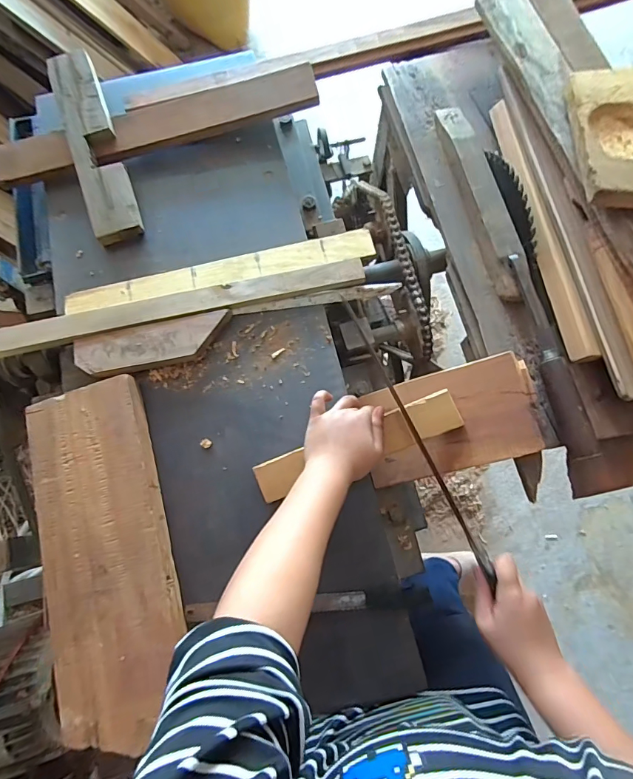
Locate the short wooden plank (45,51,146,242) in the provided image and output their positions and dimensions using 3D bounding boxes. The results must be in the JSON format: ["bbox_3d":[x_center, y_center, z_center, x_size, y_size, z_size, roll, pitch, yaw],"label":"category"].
[{"bbox_3d":[-0.352,-0.384,0.665,0.072,0.023,0.313,-17,86,-6],"label":"short wooden plank"}]

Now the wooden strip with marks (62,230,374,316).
[{"bbox_3d":[-0.144,-0.179,0.634,0.463,0.015,0.053,-11,75,-1],"label":"wooden strip with marks"}]

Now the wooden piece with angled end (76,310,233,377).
[{"bbox_3d":[-0.231,-0.062,0.602,0.216,0.021,0.062,-12,75,-1],"label":"wooden piece with angled end"}]

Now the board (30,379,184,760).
[{"bbox_3d":[-0.260,0.192,0.518,0.139,0.036,0.401,-16,76,-2],"label":"board"}]

